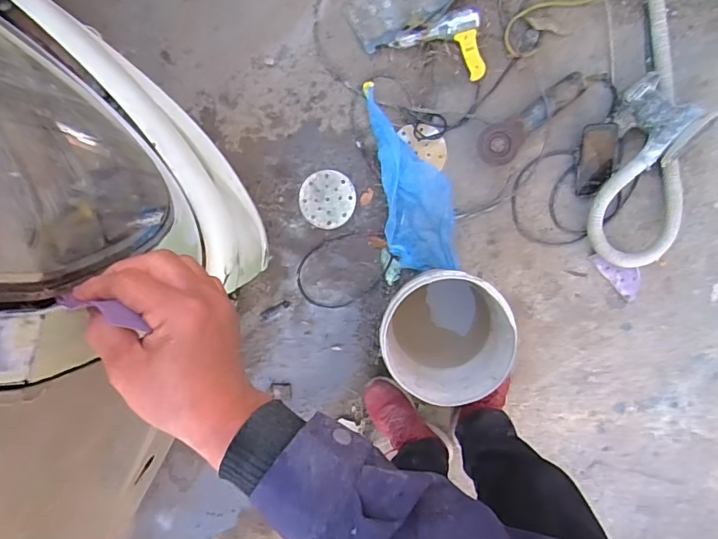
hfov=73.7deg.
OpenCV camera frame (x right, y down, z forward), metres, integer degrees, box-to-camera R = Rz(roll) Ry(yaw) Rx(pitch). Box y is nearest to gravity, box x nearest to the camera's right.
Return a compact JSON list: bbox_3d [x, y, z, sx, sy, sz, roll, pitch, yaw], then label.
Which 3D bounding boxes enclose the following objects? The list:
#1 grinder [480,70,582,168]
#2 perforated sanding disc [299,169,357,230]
[{"bbox_3d":[0.381,-0.333,1.056,0.280,0.098,0.086,-36,94,5],"label":"grinder"},{"bbox_3d":[-0.077,-0.171,1.185,0.134,0.011,0.138,1,97,7],"label":"perforated sanding disc"}]

